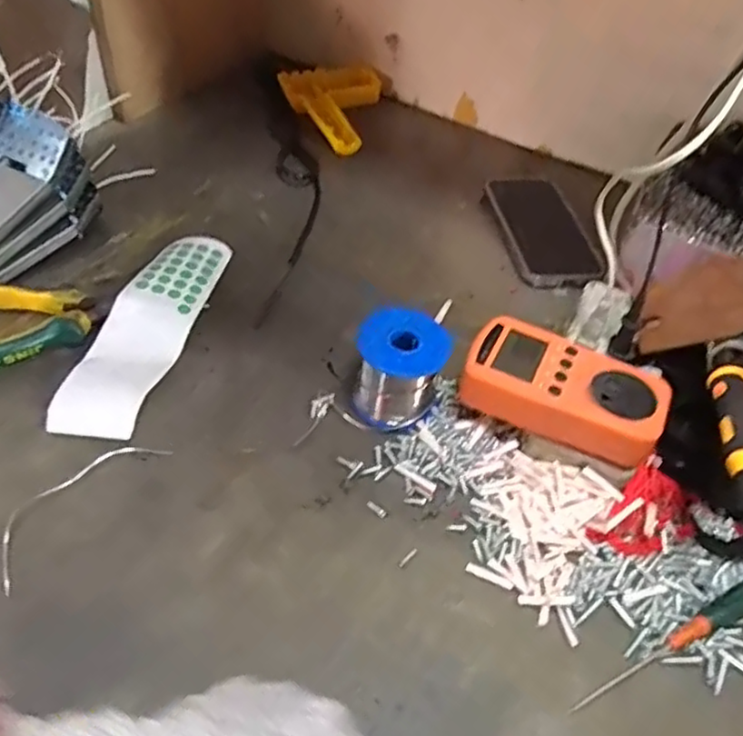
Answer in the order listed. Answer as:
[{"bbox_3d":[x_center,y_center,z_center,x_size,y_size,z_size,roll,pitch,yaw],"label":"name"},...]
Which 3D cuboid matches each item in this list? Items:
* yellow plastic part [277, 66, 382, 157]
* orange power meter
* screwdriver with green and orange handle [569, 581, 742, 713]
[{"bbox_3d":[-0.028,-0.301,0.752,0.113,0.025,0.150,-18,53,-21],"label":"yellow plastic part"},{"bbox_3d":[0.127,0.013,0.434,0.125,0.031,0.069,22,50,13],"label":"orange power meter"},{"bbox_3d":[0.168,0.153,0.364,0.134,0.021,0.015,-18,53,-21],"label":"screwdriver with green and orange handle"}]

